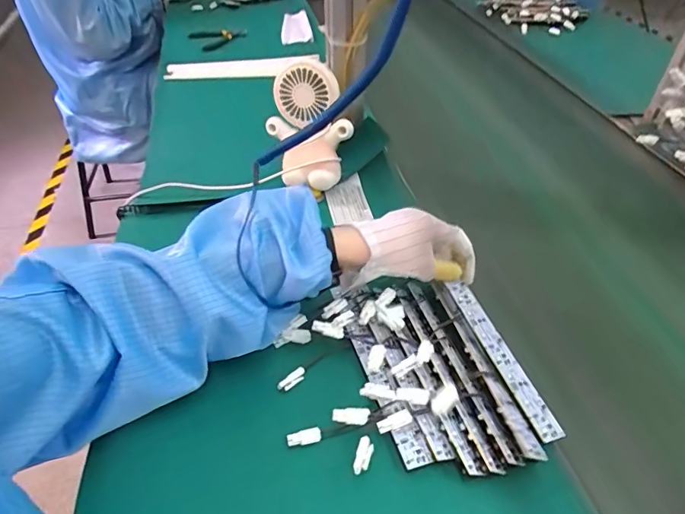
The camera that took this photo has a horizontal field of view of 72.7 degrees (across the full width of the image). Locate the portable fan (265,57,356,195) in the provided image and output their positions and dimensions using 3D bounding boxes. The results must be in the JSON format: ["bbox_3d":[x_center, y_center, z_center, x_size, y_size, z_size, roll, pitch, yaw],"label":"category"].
[{"bbox_3d":[-0.041,-0.155,0.556,0.098,0.137,0.049,1,43,1],"label":"portable fan"}]

